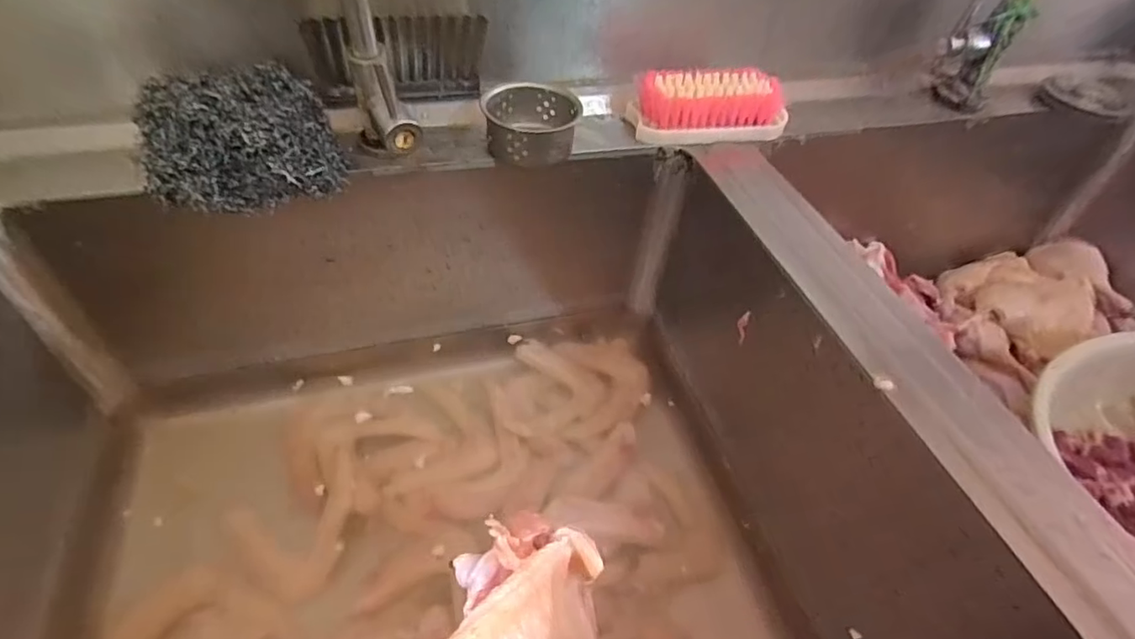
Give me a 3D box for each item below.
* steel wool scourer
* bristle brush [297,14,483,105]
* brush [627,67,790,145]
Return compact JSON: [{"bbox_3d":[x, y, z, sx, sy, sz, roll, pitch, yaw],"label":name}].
[{"bbox_3d":[-0.221,-0.124,0.394,0.116,0.060,0.083,-17,51,-20],"label":"steel wool scourer"},{"bbox_3d":[-0.125,-0.189,0.435,0.120,0.106,0.013,-8,80,-14],"label":"bristle brush"},{"bbox_3d":[0.122,-0.178,0.489,0.131,0.043,0.059,-10,49,-14],"label":"brush"}]

